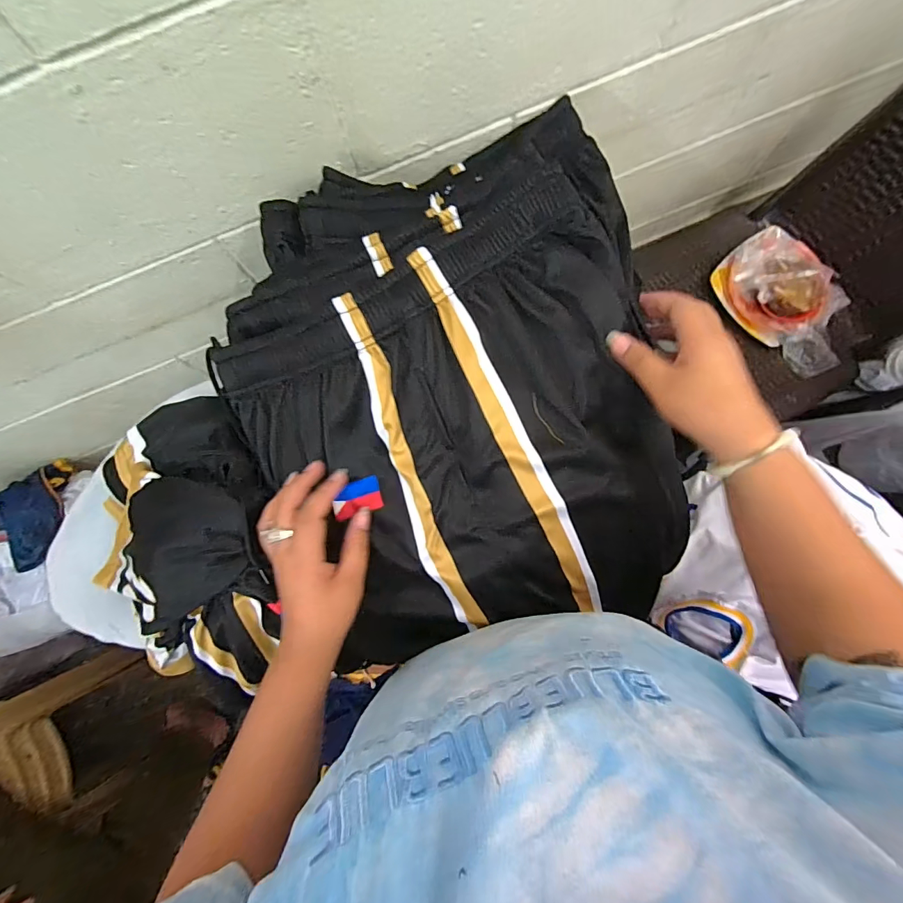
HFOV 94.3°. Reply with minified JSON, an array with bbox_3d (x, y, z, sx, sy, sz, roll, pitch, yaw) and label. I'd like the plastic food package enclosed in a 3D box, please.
[{"bbox_3d":[0.675,-0.300,0.836,0.176,0.068,0.295,-40,80,-2],"label":"plastic food package"}]

